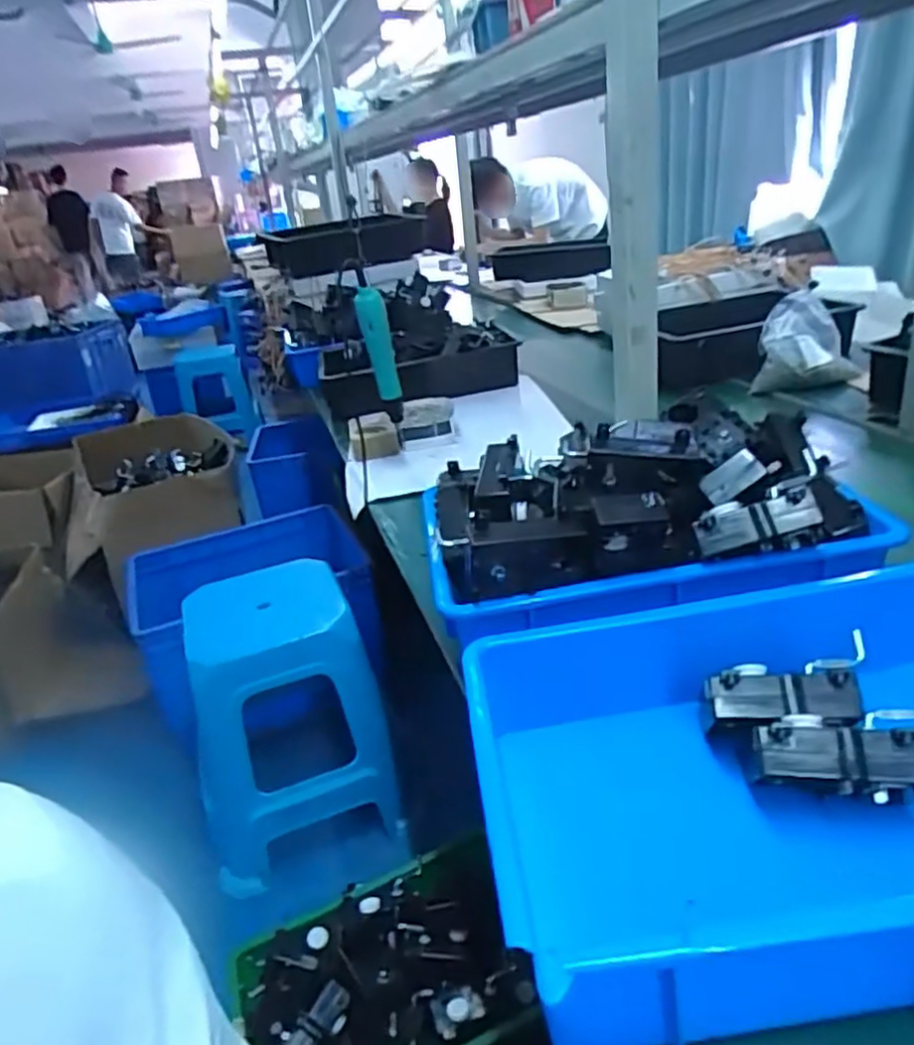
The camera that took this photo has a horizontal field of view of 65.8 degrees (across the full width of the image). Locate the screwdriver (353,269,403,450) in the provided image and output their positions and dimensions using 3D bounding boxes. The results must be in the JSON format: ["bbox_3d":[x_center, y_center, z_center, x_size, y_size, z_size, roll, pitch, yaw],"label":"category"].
[{"bbox_3d":[-0.111,-0.236,1.010,0.042,0.221,0.044,-11,26,-7],"label":"screwdriver"}]

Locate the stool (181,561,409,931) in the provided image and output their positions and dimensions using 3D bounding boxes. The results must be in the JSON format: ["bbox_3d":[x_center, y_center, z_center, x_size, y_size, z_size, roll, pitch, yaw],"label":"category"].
[{"bbox_3d":[-0.319,0.397,1.371,0.332,0.509,0.362,-13,27,-12],"label":"stool"}]

